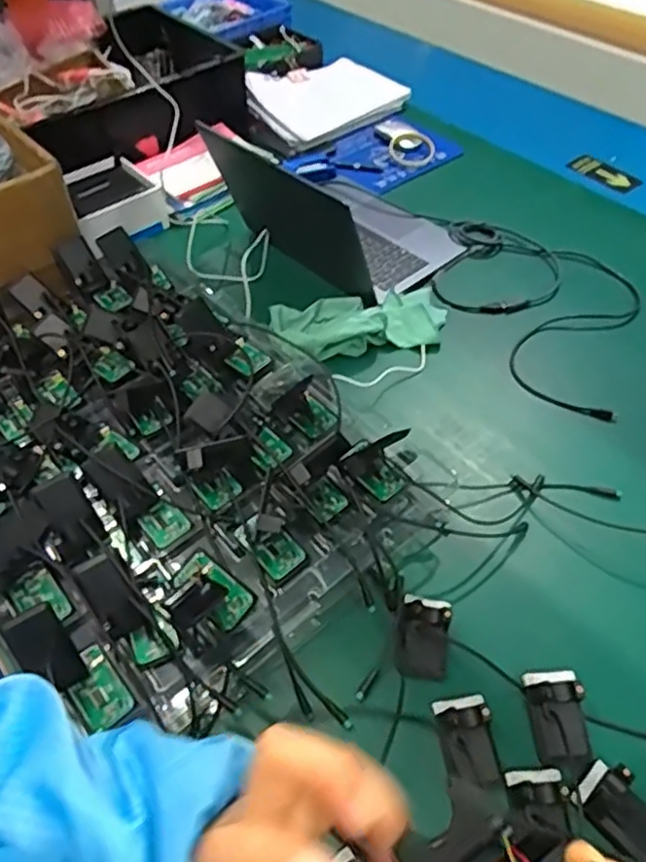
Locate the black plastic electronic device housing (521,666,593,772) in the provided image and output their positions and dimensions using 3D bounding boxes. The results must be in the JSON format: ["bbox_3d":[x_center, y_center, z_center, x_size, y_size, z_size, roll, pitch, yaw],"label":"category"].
[{"bbox_3d":[0.220,0.264,0.618,0.049,0.026,0.082,-3,50,0],"label":"black plastic electronic device housing"}]

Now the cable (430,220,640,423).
[{"bbox_3d":[0.310,-0.201,1.020,0.316,0.029,0.381,18,53,16],"label":"cable"}]

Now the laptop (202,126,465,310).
[{"bbox_3d":[0.029,-0.372,1.070,0.280,0.133,0.338,-34,59,-30],"label":"laptop"}]

